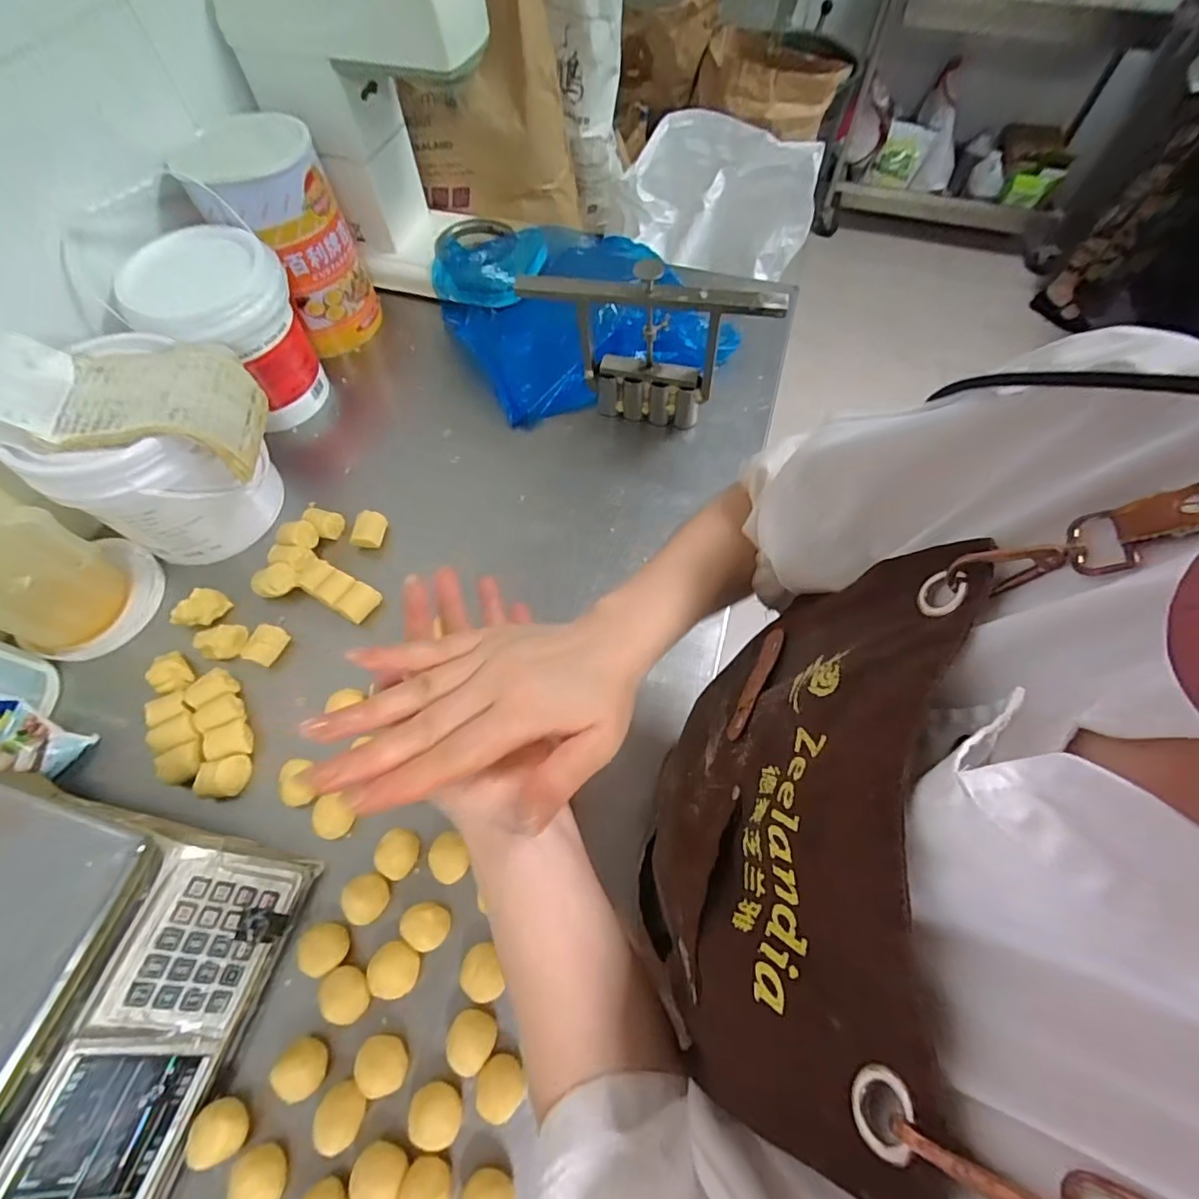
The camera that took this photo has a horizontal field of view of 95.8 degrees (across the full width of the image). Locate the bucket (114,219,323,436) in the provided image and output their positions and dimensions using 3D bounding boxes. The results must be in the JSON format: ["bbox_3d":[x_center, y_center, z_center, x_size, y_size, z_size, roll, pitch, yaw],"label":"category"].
[{"bbox_3d":[-0.497,-0.357,0.748,0.164,0.225,0.155,0,63,1],"label":"bucket"}]

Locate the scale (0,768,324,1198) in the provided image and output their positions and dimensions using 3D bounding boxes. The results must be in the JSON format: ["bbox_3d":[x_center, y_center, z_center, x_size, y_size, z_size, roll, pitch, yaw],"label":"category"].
[{"bbox_3d":[-0.476,0.336,0.432,0.311,0.110,0.324,14,64,8],"label":"scale"}]

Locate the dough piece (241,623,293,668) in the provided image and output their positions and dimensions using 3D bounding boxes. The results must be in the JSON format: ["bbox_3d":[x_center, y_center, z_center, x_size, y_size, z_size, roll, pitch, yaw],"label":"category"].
[{"bbox_3d":[-0.396,0.055,0.647,0.031,0.030,0.046,17,64,9],"label":"dough piece"}]

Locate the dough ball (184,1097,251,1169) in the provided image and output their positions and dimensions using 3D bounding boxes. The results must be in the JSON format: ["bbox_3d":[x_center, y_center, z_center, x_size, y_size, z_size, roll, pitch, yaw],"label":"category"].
[{"bbox_3d":[-0.317,0.445,0.455,0.042,0.040,0.040,0,63,1],"label":"dough ball"}]

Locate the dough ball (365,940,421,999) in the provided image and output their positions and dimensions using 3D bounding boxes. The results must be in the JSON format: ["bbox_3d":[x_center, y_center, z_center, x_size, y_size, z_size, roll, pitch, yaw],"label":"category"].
[{"bbox_3d":[-0.187,0.341,0.502,0.045,0.034,0.041,0,63,1],"label":"dough ball"}]

